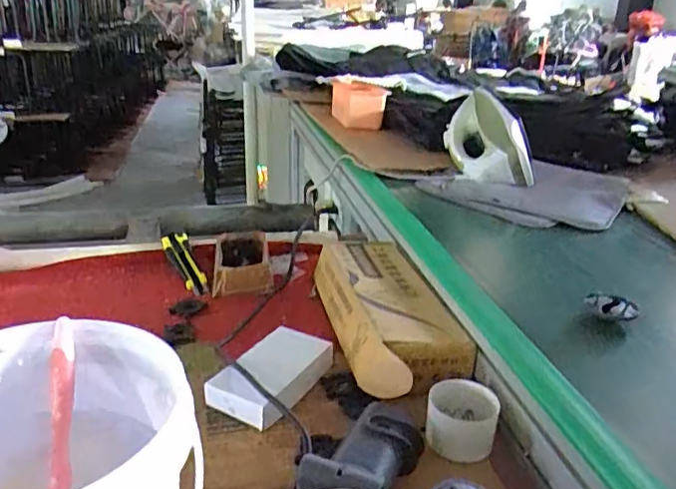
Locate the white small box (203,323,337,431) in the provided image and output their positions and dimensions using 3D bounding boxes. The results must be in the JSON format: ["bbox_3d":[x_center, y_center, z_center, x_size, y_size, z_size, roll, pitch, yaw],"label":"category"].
[{"bbox_3d":[-0.070,0.135,0.621,0.081,0.031,0.133,15,27,29],"label":"white small box"}]

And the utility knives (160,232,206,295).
[{"bbox_3d":[-0.230,0.029,0.880,0.039,0.017,0.141,-13,48,-31],"label":"utility knives"}]

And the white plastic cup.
[{"bbox_3d":[0.118,0.166,0.556,0.062,0.048,0.064,1,23,-1],"label":"white plastic cup"}]

